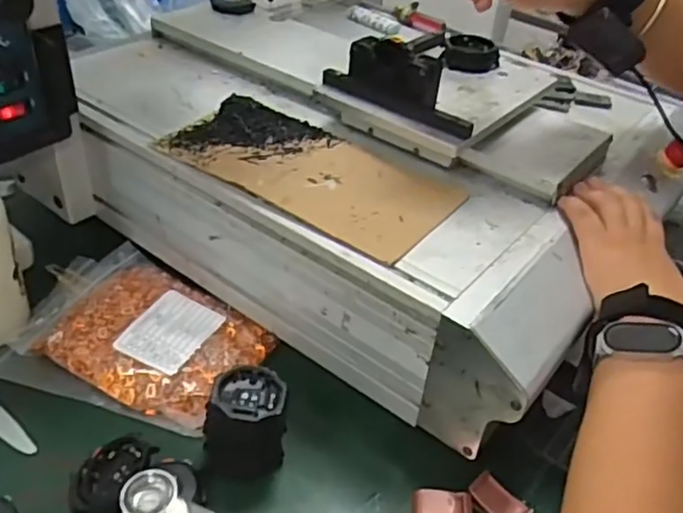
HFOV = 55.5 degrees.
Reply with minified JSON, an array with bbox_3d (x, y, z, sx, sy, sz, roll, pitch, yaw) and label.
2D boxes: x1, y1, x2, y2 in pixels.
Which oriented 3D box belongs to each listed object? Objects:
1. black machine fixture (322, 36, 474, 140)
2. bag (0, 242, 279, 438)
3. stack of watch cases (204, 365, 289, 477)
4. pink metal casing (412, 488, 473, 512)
[{"bbox_3d":[0.054,-0.151,0.552,0.144,0.047,0.035,29,43,26],"label":"black machine fixture"},{"bbox_3d":[-0.174,0.060,0.568,0.219,0.031,0.160,16,39,11],"label":"bag"},{"bbox_3d":[-0.070,0.123,0.467,0.061,0.067,0.060,-1,39,-10],"label":"stack of watch cases"},{"bbox_3d":[0.073,0.180,0.468,0.042,0.008,0.023,7,38,0],"label":"pink metal casing"}]

